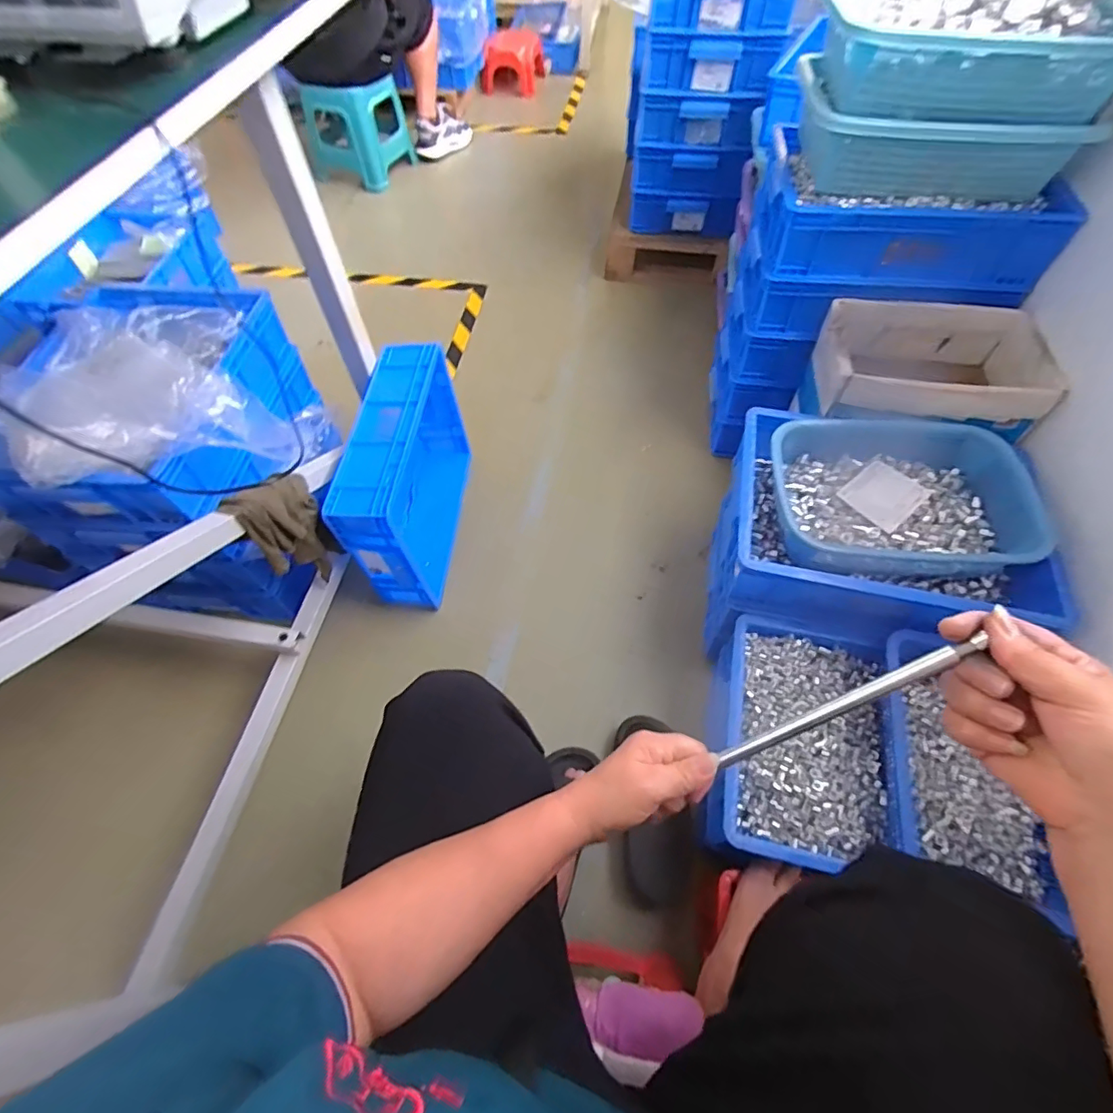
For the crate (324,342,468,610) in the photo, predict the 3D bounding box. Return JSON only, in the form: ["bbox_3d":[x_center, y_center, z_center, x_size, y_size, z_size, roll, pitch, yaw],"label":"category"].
[{"bbox_3d":[-0.267,-0.152,0.995,0.119,0.290,0.408,4,59,2],"label":"crate"}]

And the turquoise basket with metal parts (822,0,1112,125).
[{"bbox_3d":[0.560,-0.704,0.730,0.374,0.108,0.265,12,60,7],"label":"turquoise basket with metal parts"}]

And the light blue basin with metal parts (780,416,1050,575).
[{"bbox_3d":[0.483,-0.092,0.783,0.337,0.079,0.249,7,59,4],"label":"light blue basin with metal parts"}]

